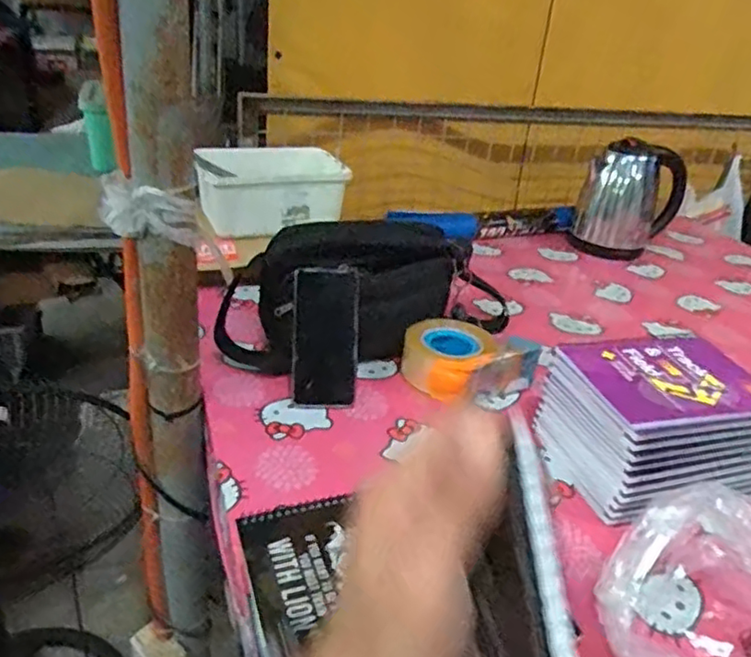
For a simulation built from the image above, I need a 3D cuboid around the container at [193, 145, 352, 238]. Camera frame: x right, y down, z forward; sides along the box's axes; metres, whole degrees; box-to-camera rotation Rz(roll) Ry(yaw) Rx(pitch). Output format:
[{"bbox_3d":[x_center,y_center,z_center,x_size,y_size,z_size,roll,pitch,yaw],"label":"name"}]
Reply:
[{"bbox_3d":[-0.171,-0.227,1.056,0.243,0.102,0.129,-7,32,-22],"label":"container"}]

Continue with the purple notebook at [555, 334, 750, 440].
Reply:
[{"bbox_3d":[0.315,0.054,0.681,0.190,0.013,0.161,-4,31,-17],"label":"purple notebook"}]

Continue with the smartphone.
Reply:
[{"bbox_3d":[-0.059,0.013,0.770,0.076,0.163,0.007,4,9,-12],"label":"smartphone"}]

